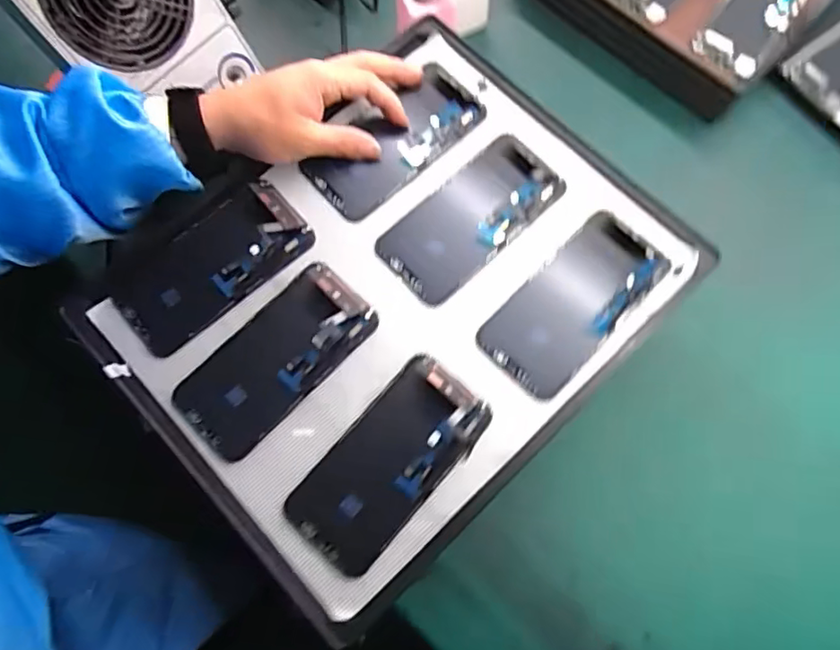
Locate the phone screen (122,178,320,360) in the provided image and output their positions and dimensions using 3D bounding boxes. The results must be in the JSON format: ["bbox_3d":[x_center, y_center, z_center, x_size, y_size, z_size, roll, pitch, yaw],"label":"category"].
[{"bbox_3d":[-0.156,-0.047,0.430,0.144,0.029,0.069,-42,78,-9],"label":"phone screen"}]

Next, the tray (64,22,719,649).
[{"bbox_3d":[-0.020,-0.026,0.429,0.314,0.023,0.370,43,80,12],"label":"tray"}]

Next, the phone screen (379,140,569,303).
[{"bbox_3d":[0.038,-0.084,0.447,0.146,0.014,0.070,-41,78,-9],"label":"phone screen"}]

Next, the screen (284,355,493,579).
[{"bbox_3d":[-0.021,0.093,0.395,0.071,0.015,0.146,41,79,11],"label":"screen"}]

